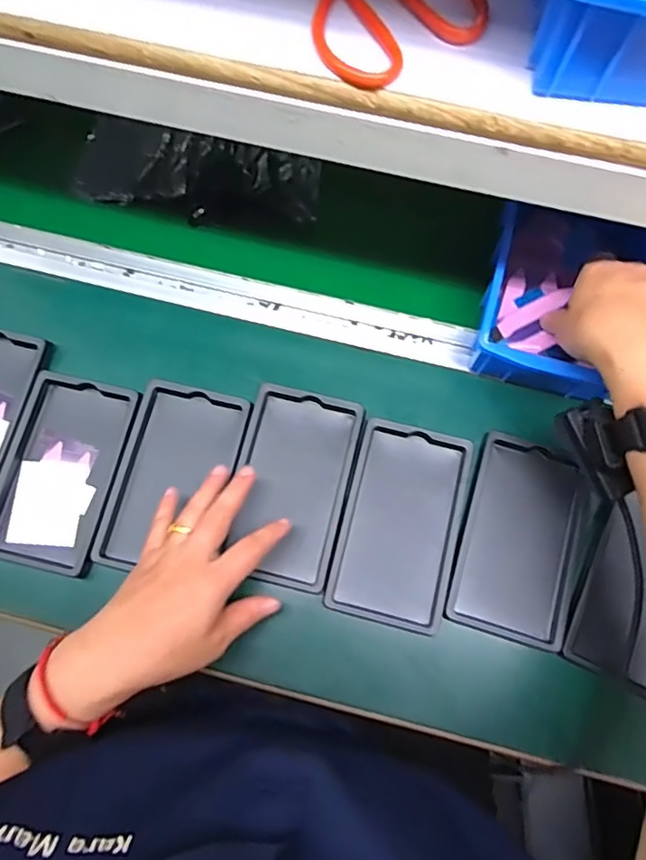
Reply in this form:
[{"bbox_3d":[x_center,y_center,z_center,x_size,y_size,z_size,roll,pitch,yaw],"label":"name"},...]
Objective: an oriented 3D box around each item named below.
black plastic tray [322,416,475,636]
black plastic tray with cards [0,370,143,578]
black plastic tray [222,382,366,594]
[{"bbox_3d":[0.064,0.079,0.463,0.093,0.029,0.160,14,76,4],"label":"black plastic tray"},{"bbox_3d":[-0.219,0.034,0.465,0.095,0.015,0.158,12,76,3],"label":"black plastic tray with cards"},{"bbox_3d":[-0.026,0.047,0.464,0.091,0.030,0.157,13,76,4],"label":"black plastic tray"}]

